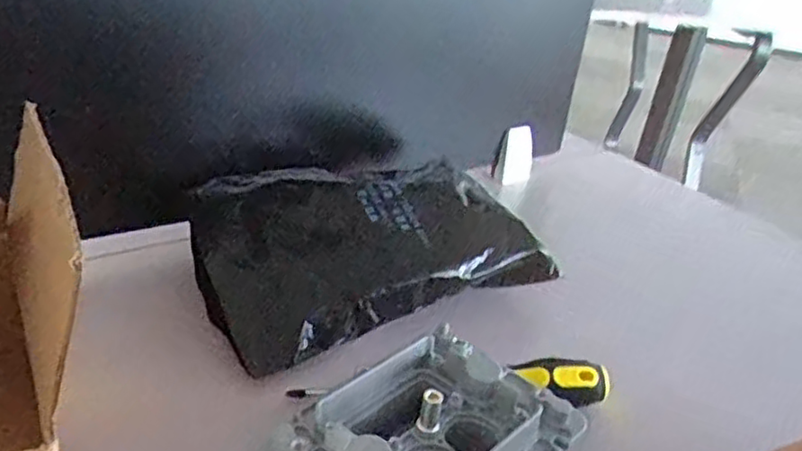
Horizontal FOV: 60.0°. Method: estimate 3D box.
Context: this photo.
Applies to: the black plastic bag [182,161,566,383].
[{"bbox_3d":[-0.031,0.011,0.538,0.243,0.074,0.158,-10,32,-30],"label":"black plastic bag"}]

